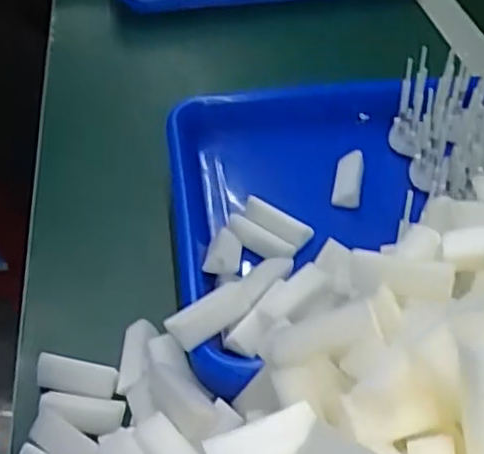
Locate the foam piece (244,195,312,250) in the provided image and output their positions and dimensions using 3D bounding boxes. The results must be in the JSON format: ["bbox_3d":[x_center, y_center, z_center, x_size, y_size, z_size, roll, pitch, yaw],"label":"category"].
[{"bbox_3d":[0.022,-0.003,0.425,0.047,0.010,0.016,30,52,26],"label":"foam piece"}]

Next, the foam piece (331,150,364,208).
[{"bbox_3d":[0.074,-0.033,0.461,0.019,0.010,0.042,10,62,9],"label":"foam piece"}]

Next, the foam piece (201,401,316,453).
[{"bbox_3d":[0.008,0.084,0.256,0.043,0.009,0.019,-16,47,-16],"label":"foam piece"}]

